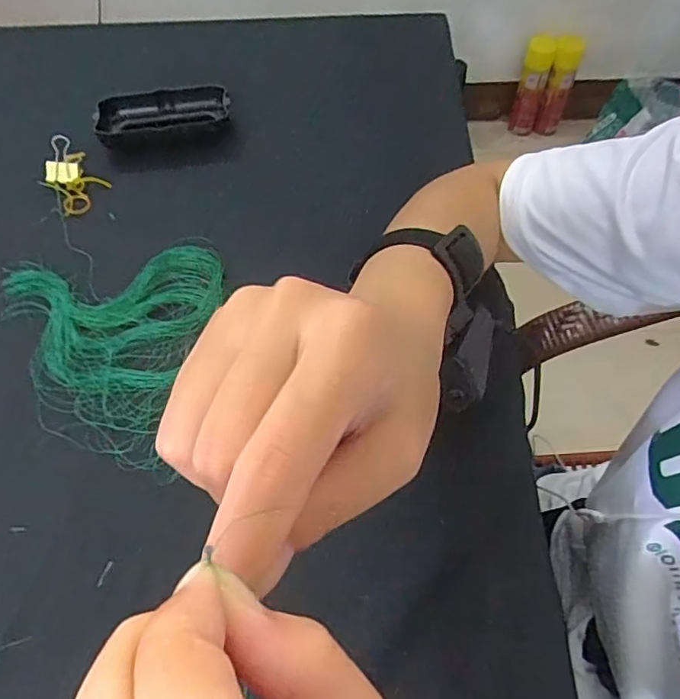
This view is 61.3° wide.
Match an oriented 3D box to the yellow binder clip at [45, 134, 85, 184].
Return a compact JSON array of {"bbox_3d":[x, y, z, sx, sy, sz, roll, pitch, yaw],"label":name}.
[{"bbox_3d":[-0.227,-0.156,0.477,0.029,0.038,0.016,12,16,-7],"label":"yellow binder clip"}]

